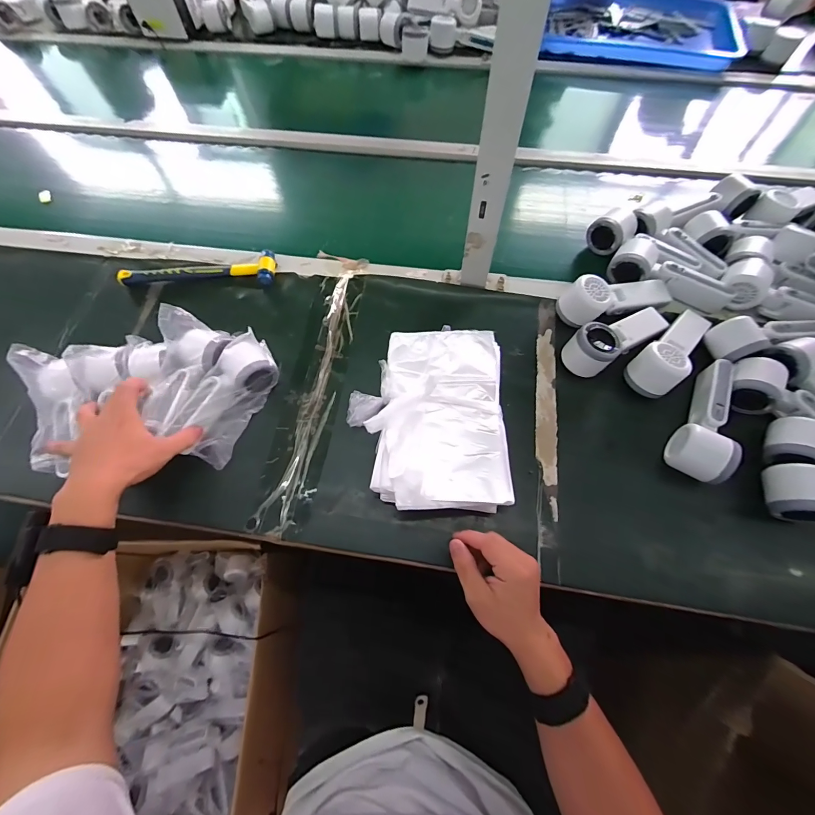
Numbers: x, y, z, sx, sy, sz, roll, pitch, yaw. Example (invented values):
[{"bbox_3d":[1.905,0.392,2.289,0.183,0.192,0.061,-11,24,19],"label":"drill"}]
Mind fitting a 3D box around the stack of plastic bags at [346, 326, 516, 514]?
[{"bbox_3d":[0.024,0.014,0.462,0.195,0.076,0.218,-1,66,0],"label":"stack of plastic bags"}]

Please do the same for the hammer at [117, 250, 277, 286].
[{"bbox_3d":[-0.337,-0.220,0.605,0.244,0.025,0.060,0,66,0],"label":"hammer"}]

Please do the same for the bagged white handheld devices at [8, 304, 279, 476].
[{"bbox_3d":[-0.325,-0.019,0.476,0.293,0.076,0.179,-4,66,-2],"label":"bagged white handheld devices"}]

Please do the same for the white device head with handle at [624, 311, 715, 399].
[{"bbox_3d":[0.357,-0.085,0.503,0.058,0.054,0.154,38,72,15],"label":"white device head with handle"}]

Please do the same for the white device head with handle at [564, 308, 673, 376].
[{"bbox_3d":[0.293,-0.099,0.516,0.153,0.050,0.055,-26,69,-11],"label":"white device head with handle"}]

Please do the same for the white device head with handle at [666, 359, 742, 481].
[{"bbox_3d":[0.370,0.010,0.459,0.053,0.052,0.164,28,69,12],"label":"white device head with handle"}]

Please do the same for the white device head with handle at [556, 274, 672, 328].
[{"bbox_3d":[0.304,-0.163,0.541,0.163,0.052,0.053,-15,67,-6],"label":"white device head with handle"}]

